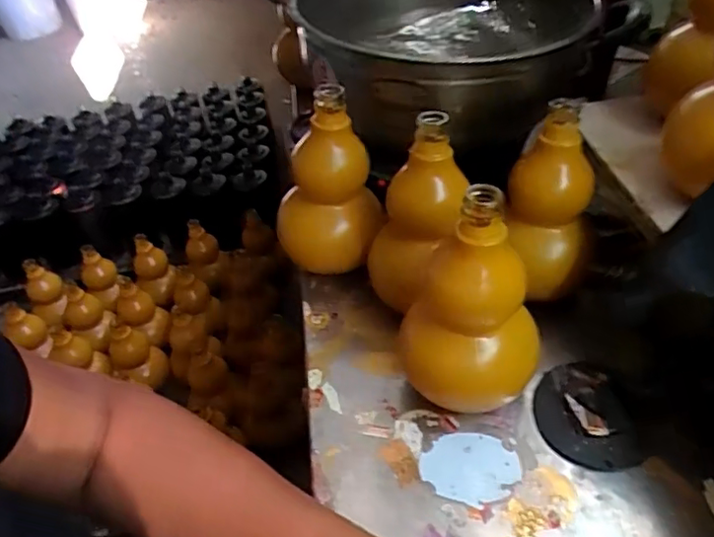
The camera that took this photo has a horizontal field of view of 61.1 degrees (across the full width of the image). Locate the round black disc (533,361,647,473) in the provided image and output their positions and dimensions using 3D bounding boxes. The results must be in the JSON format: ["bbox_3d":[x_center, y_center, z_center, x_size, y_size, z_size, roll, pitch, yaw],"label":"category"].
[{"bbox_3d":[0.176,0.110,0.462,0.074,0.015,0.087,1,43,12],"label":"round black disc"}]

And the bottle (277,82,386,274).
[{"bbox_3d":[-0.032,-0.071,0.554,0.083,0.181,0.081,-29,45,-21],"label":"bottle"}]

